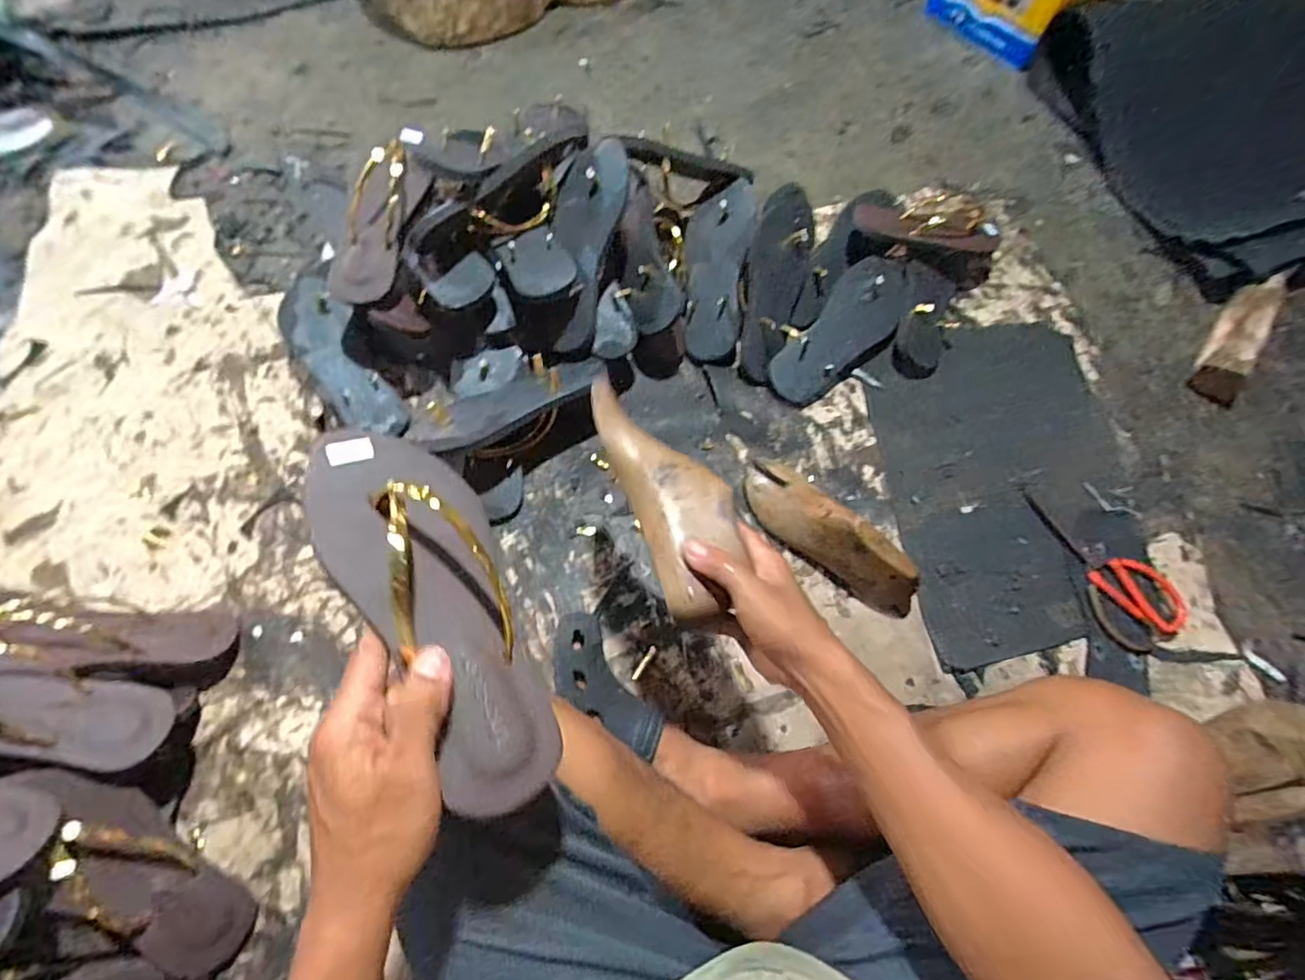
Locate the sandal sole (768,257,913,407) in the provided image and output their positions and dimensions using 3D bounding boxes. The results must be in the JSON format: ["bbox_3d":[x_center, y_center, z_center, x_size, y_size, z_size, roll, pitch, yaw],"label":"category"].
[{"bbox_3d":[0.253,-0.205,0.786,0.096,0.026,0.237,41,83,-13],"label":"sandal sole"}]

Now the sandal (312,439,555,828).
[{"bbox_3d":[-0.123,0.061,0.338,0.090,0.060,0.235,-17,70,-30],"label":"sandal"}]

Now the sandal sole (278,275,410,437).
[{"bbox_3d":[-0.385,-0.162,0.734,0.076,0.031,0.225,-32,88,-14],"label":"sandal sole"}]

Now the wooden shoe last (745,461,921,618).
[{"bbox_3d":[0.201,0.047,0.683,0.073,0.081,0.242,-39,75,-16],"label":"wooden shoe last"}]

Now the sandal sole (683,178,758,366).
[{"bbox_3d":[0.082,-0.284,0.788,0.082,0.032,0.230,7,90,0],"label":"sandal sole"}]

